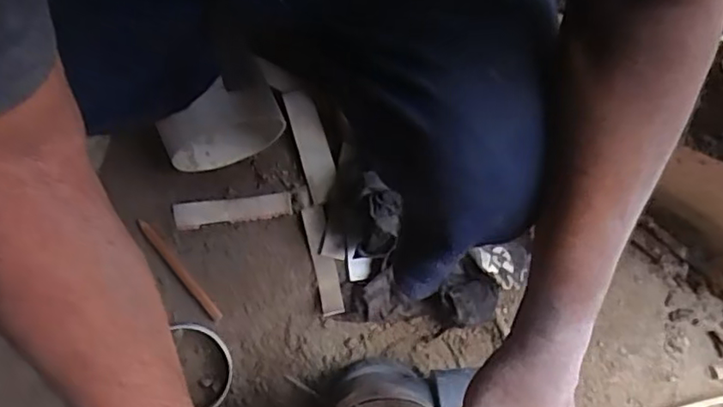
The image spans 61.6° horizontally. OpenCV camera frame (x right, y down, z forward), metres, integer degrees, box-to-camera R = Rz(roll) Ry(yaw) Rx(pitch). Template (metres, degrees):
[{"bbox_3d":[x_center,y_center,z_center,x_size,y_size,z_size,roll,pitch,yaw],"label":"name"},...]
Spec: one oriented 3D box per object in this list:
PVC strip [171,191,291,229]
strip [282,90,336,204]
[{"bbox_3d":[-0.164,0.008,0.779,0.148,0.010,0.032,-6,84,-1],"label":"PVC strip"},{"bbox_3d":[-0.064,-0.075,0.776,0.040,0.005,0.141,-15,89,1],"label":"strip"}]

